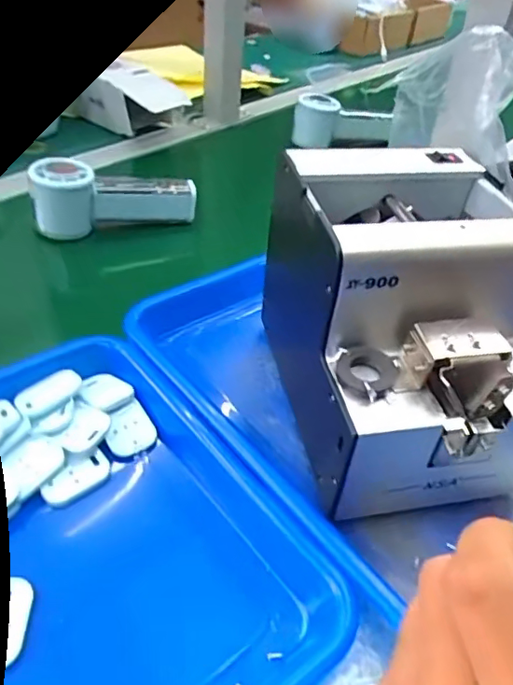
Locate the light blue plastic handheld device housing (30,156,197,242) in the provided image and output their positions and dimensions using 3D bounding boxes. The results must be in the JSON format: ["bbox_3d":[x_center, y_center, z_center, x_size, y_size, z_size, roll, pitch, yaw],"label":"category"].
[{"bbox_3d":[-0.134,-0.146,0.519,0.147,0.071,0.043,-9,42,-15],"label":"light blue plastic handheld device housing"}]

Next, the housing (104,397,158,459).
[{"bbox_3d":[-0.079,0.054,0.337,0.030,0.005,0.032,-25,67,-22],"label":"housing"}]

